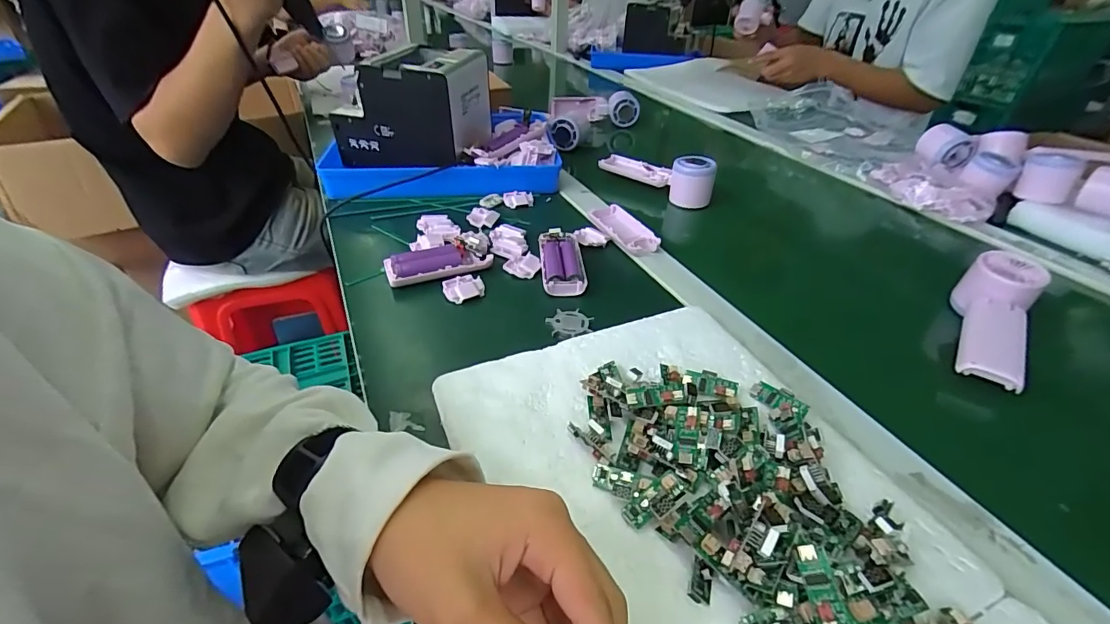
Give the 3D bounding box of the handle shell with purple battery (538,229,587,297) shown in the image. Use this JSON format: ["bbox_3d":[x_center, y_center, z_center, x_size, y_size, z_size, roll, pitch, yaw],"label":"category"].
[{"bbox_3d":[0.008,-0.054,0.506,0.046,0.022,0.099,-2,38,-5],"label":"handle shell with purple battery"}]

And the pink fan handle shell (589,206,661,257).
[{"bbox_3d":[0.079,-0.098,0.573,0.048,0.020,0.105,-12,40,-17],"label":"pink fan handle shell"}]

